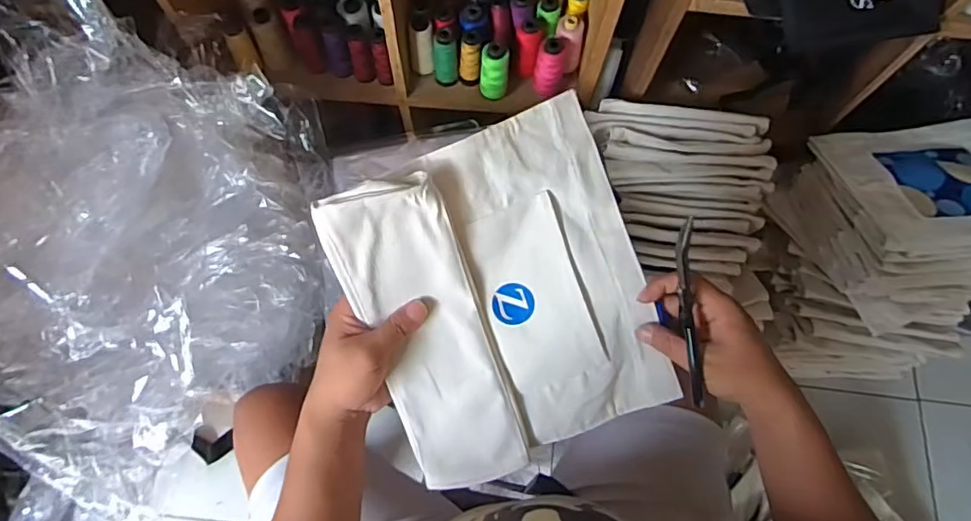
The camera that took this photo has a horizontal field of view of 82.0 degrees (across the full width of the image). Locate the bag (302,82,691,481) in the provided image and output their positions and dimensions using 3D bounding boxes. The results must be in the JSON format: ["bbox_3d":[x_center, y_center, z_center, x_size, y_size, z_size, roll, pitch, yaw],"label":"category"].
[{"bbox_3d":[0.019,0.043,0.463,0.232,0.050,0.278,-22,105,-3],"label":"bag"}]

